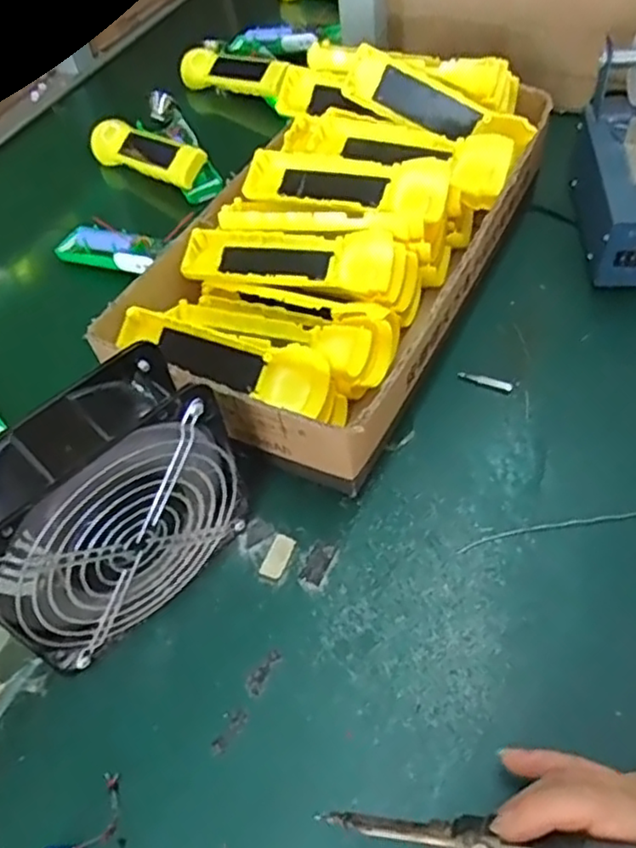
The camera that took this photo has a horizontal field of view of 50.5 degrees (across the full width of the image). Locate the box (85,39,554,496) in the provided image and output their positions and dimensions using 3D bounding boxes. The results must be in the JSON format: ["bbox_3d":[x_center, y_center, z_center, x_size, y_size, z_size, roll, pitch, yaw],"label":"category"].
[{"bbox_3d":[0.023,-0.161,0.550,0.225,0.118,0.415,20,56,19],"label":"box"}]

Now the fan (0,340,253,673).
[{"bbox_3d":[-0.119,0.052,0.385,0.064,0.146,0.146,34,62,27],"label":"fan"}]

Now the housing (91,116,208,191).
[{"bbox_3d":[-0.191,-0.302,0.747,0.176,0.041,0.046,32,62,27],"label":"housing"}]

